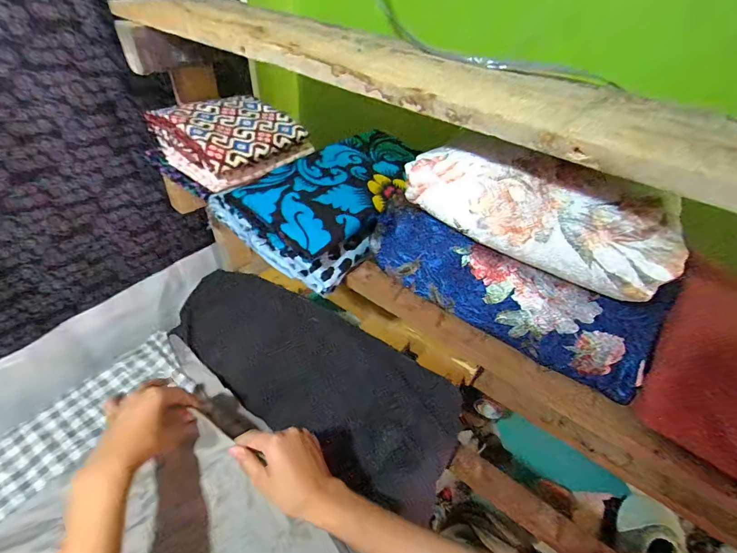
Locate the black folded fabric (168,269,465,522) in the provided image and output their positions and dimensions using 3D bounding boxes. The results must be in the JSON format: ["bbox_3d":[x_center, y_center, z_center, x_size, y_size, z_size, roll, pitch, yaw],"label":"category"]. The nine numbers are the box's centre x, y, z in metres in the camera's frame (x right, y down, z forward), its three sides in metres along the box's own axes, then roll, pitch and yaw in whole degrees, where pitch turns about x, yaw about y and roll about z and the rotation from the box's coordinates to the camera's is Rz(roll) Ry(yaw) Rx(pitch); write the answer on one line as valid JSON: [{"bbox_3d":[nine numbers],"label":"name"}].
[{"bbox_3d":[-0.104,0.134,0.602,0.531,0.037,0.220,27,46,22],"label":"black folded fabric"}]

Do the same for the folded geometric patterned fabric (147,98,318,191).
[{"bbox_3d":[-0.203,-0.210,0.544,0.153,0.068,0.172,31,48,25],"label":"folded geometric patterned fabric"}]

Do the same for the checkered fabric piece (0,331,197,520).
[{"bbox_3d":[-0.399,0.201,0.479,0.113,0.011,0.312,32,48,23],"label":"checkered fabric piece"}]

